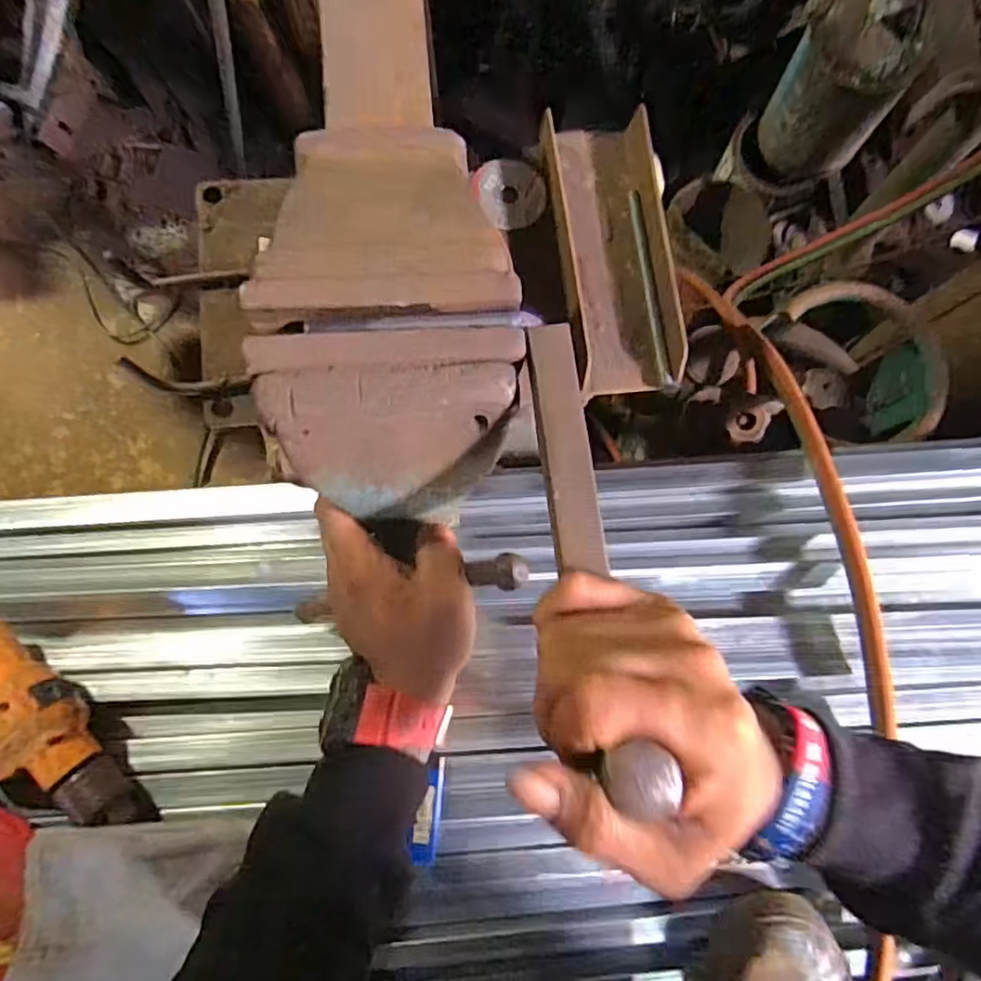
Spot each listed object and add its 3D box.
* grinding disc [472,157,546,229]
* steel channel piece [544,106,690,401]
[{"bbox_3d":[0.017,-0.247,0.520,0.055,0.005,0.063,-24,82,-4],"label":"grinding disc"},{"bbox_3d":[0.096,-0.192,0.505,0.088,0.036,0.233,-7,82,-1],"label":"steel channel piece"}]

